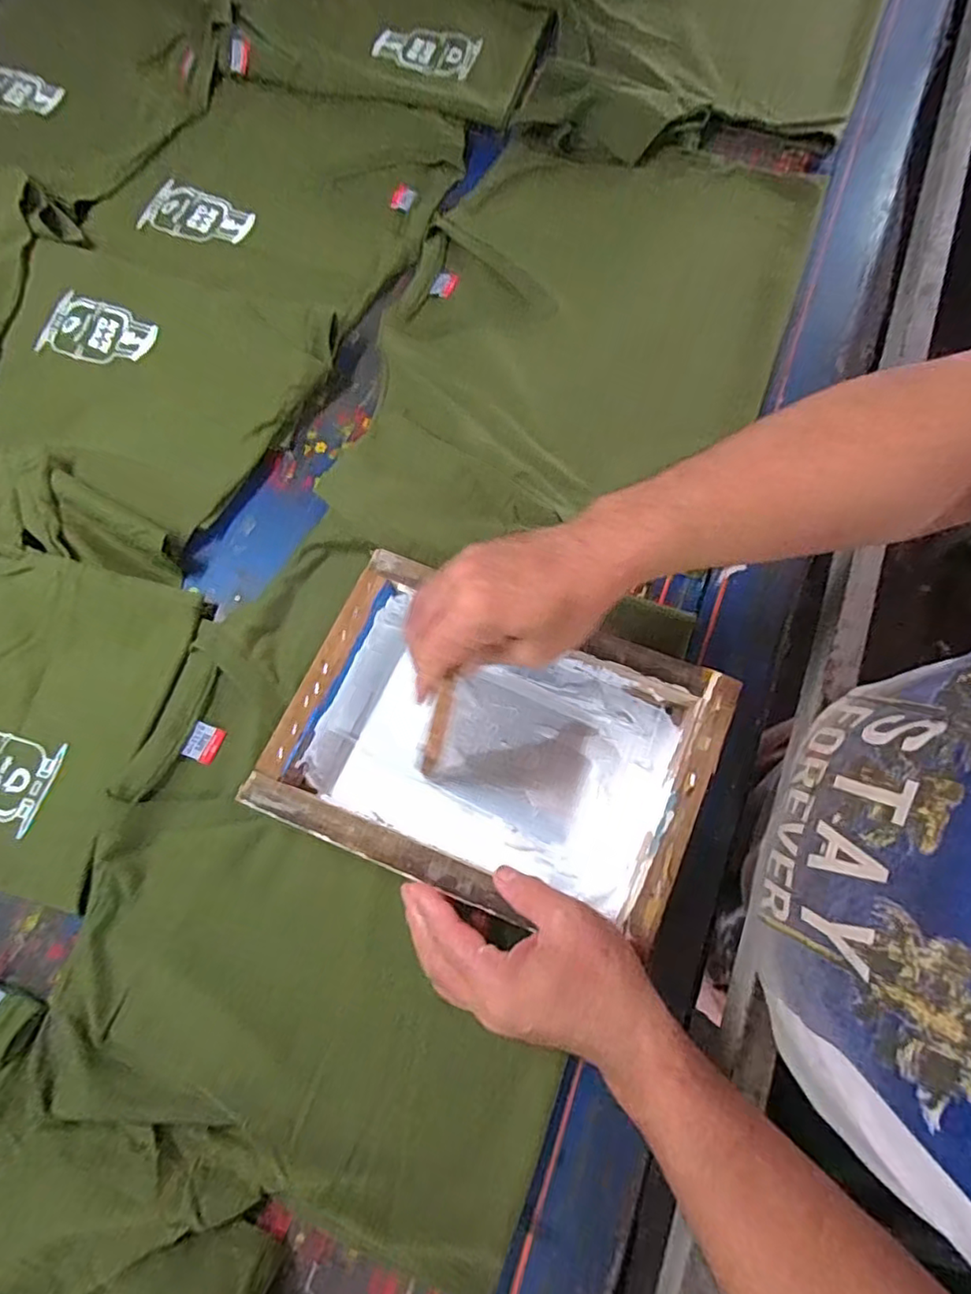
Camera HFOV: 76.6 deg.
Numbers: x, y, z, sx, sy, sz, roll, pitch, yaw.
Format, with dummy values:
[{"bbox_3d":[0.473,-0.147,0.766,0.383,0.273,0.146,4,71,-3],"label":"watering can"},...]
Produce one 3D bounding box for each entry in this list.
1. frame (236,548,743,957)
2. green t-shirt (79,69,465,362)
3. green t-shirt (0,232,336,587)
[{"bbox_3d":[0.007,0.076,0.473,0.302,0.048,0.215,21,74,8],"label":"frame"},{"bbox_3d":[-0.222,-0.504,0.683,0.369,0.031,0.330,29,74,14],"label":"green t-shirt"},{"bbox_3d":[-0.366,-0.255,0.586,0.354,0.036,0.319,28,75,10],"label":"green t-shirt"}]

